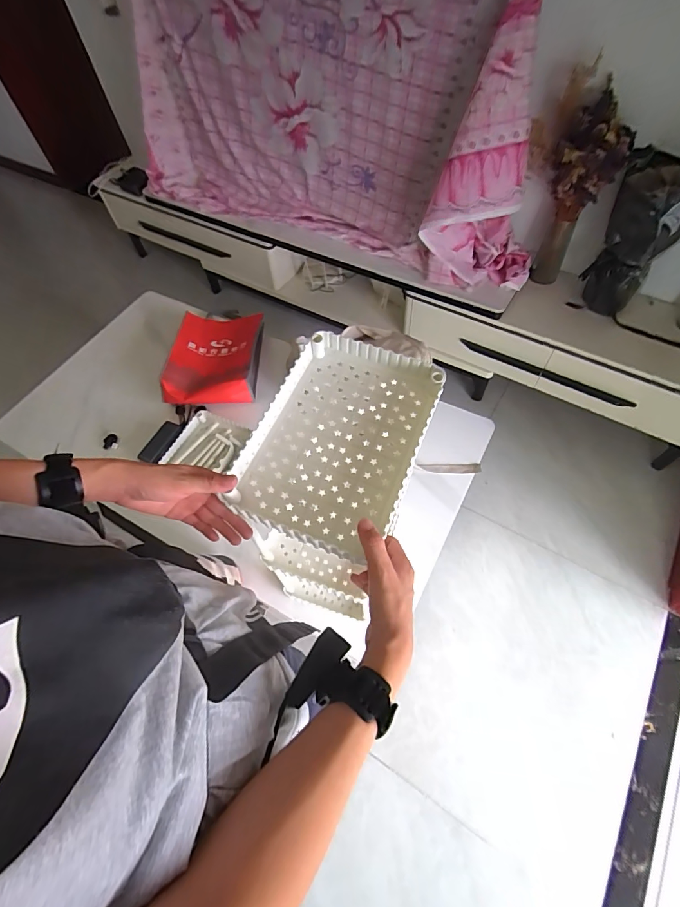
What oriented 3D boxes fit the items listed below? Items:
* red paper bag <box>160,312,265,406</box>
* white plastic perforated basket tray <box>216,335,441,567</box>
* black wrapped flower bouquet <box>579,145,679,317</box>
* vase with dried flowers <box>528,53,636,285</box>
[{"bbox_3d":[-0.378,-0.312,1.244,0.267,0.081,0.377,-4,59,2],"label":"red paper bag"},{"bbox_3d":[0.001,-0.022,0.521,0.195,0.043,0.286,18,62,15],"label":"white plastic perforated basket tray"},{"bbox_3d":[0.909,-0.631,1.258,0.171,0.426,0.220,-32,62,-15],"label":"black wrapped flower bouquet"},{"bbox_3d":[0.682,-0.776,1.271,0.240,0.555,0.248,24,64,18],"label":"vase with dried flowers"}]

